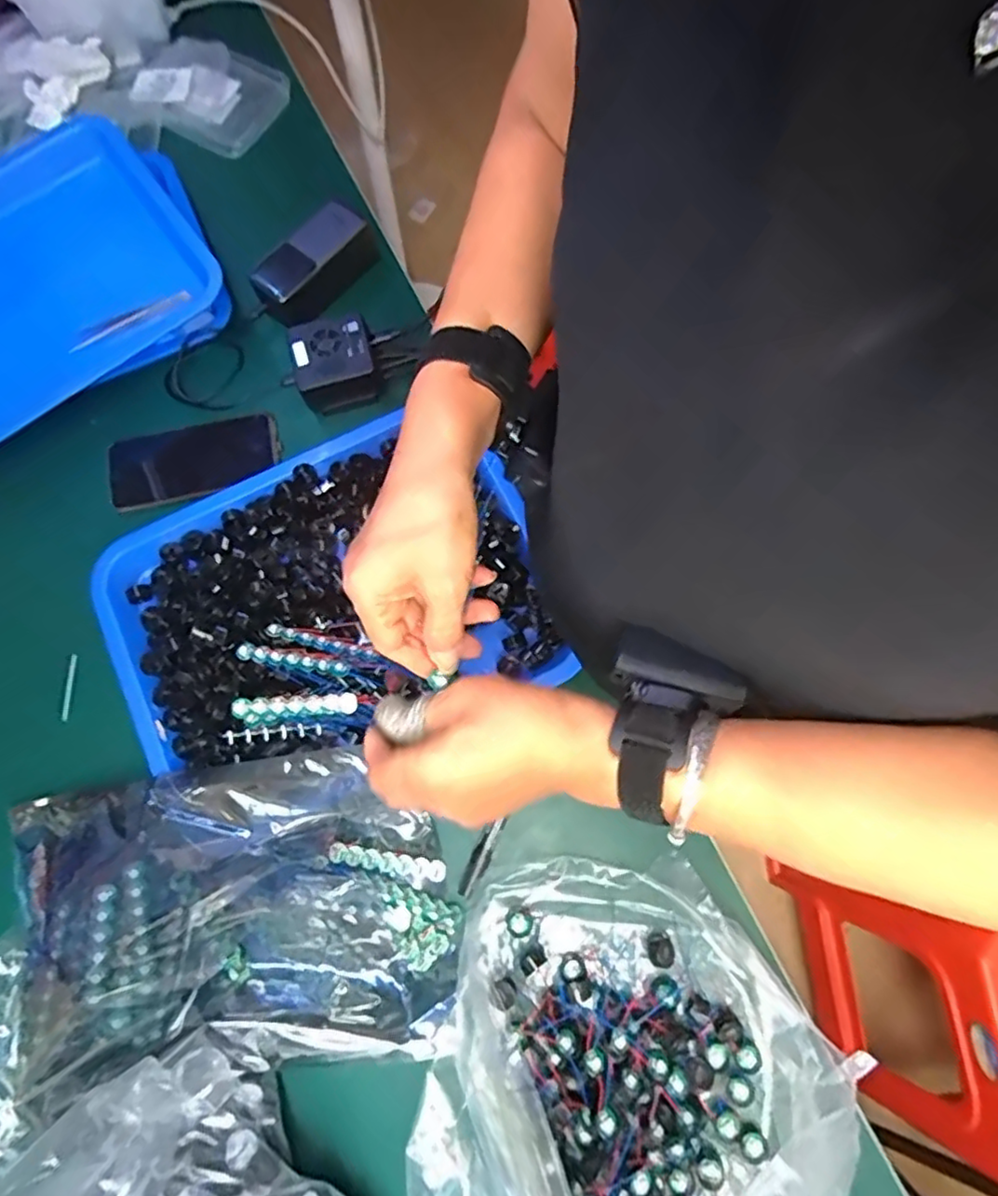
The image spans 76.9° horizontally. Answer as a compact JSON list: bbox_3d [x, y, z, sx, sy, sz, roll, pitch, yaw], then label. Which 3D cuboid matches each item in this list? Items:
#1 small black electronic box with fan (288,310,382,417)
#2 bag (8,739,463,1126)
[{"bbox_3d":[-0.158,-0.227,0.599,0.074,0.033,0.073,-18,75,-4],"label":"small black electronic box with fan"},{"bbox_3d":[-0.213,0.240,0.480,0.344,0.045,0.218,-8,75,-1],"label":"bag"}]

